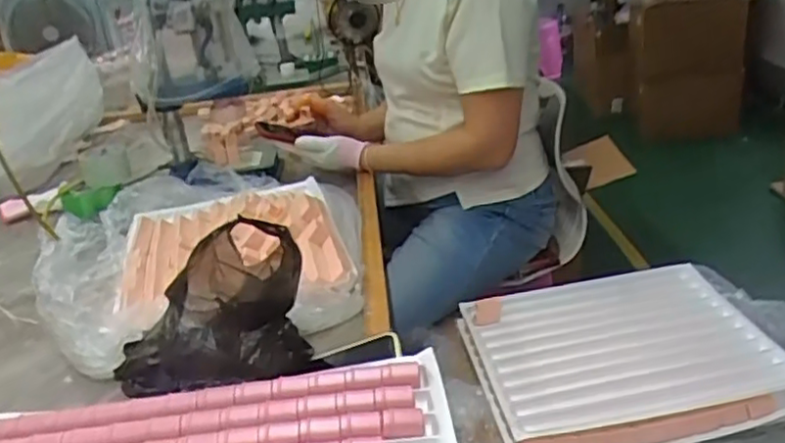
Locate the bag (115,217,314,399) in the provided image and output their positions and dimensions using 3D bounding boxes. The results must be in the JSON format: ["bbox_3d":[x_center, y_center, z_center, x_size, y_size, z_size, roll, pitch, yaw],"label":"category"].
[{"bbox_3d":[-0.195,0.080,0.693,0.191,0.159,0.105,-2,26,10],"label":"bag"}]

